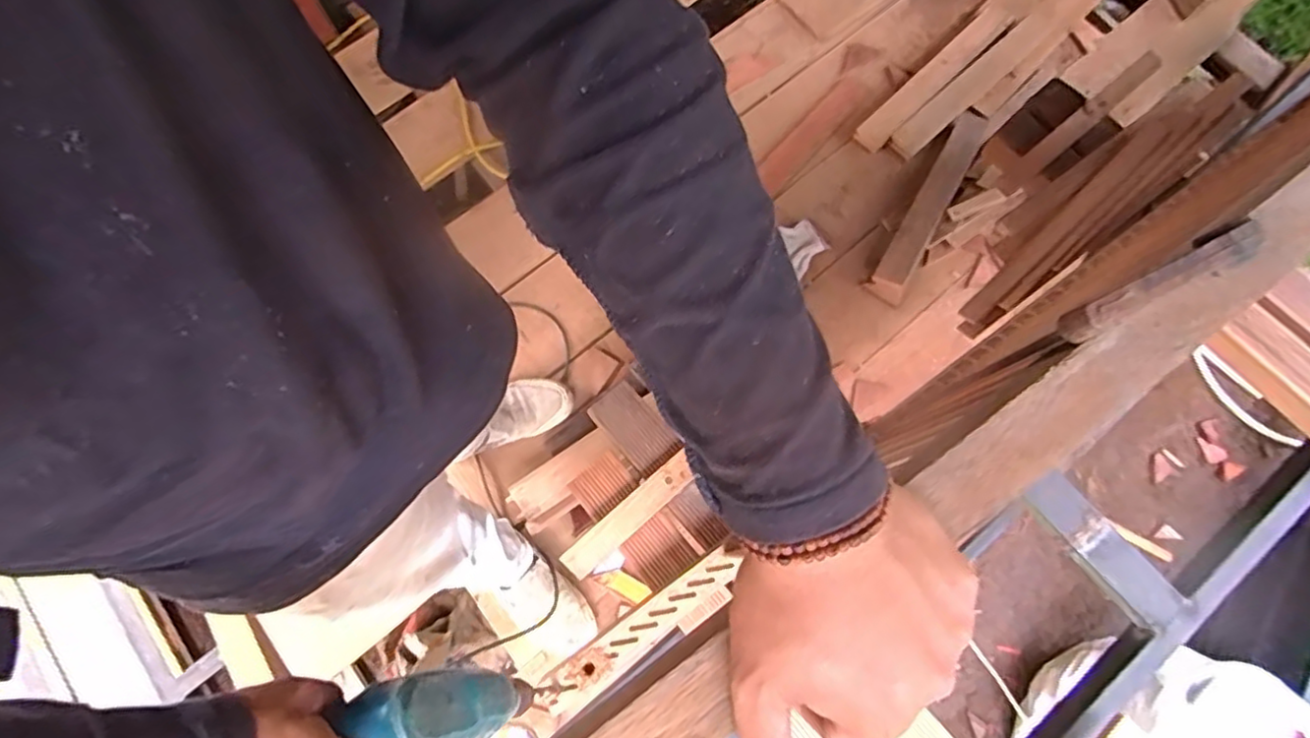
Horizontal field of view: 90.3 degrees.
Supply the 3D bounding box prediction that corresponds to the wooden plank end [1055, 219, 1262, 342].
[{"bbox_3d":[0.253,-0.045,0.316,0.117,0.022,0.015,-24,75,-7],"label":"wooden plank end"}]

